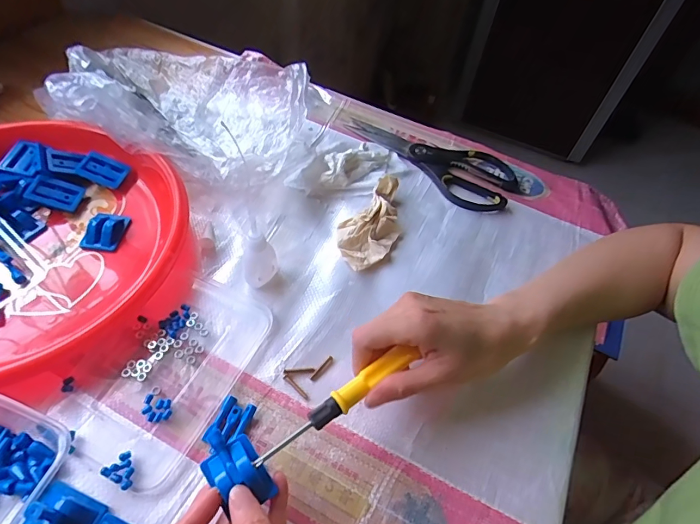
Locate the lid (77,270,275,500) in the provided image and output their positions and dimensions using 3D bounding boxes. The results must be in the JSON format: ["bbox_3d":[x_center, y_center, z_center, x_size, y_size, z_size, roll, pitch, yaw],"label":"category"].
[{"bbox_3d":[-0.141,0.088,0.351,0.092,0.009,0.167,23,55,11],"label":"lid"}]

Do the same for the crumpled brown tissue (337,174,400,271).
[{"bbox_3d":[0.026,-0.041,0.441,0.056,0.025,0.112,33,57,18],"label":"crumpled brown tissue"}]

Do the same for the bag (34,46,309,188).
[{"bbox_3d":[-0.180,-0.171,0.471,0.255,0.107,0.183,9,53,1],"label":"bag"}]

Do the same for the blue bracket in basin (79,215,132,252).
[{"bbox_3d":[-0.240,-0.033,0.415,0.030,0.019,0.042,6,53,-1],"label":"blue bracket in basin"}]

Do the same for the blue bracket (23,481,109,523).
[{"bbox_3d":[-0.190,0.167,0.278,0.047,0.022,0.034,20,54,9],"label":"blue bracket"}]

